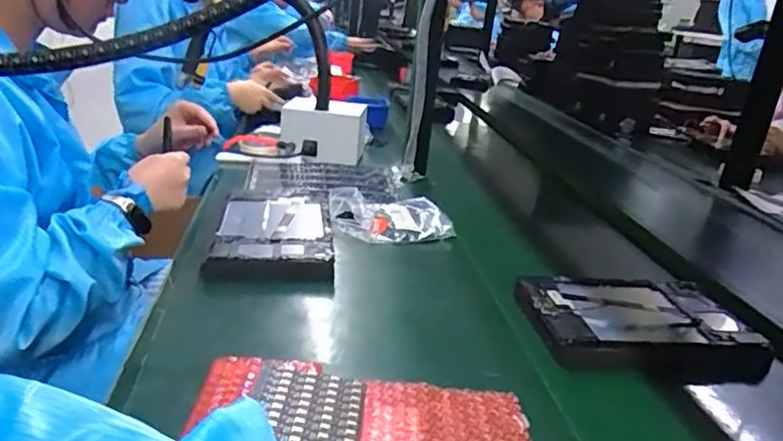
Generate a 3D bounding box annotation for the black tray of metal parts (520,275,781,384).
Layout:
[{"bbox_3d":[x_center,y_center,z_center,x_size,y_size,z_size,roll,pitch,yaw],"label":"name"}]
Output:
[{"bbox_3d":[0.277,0.115,0.666,0.240,0.033,0.170,-2,22,-3],"label":"black tray of metal parts"}]

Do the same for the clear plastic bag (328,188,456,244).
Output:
[{"bbox_3d":[-0.004,-0.006,0.882,0.170,0.033,0.126,-5,22,-11],"label":"clear plastic bag"}]

